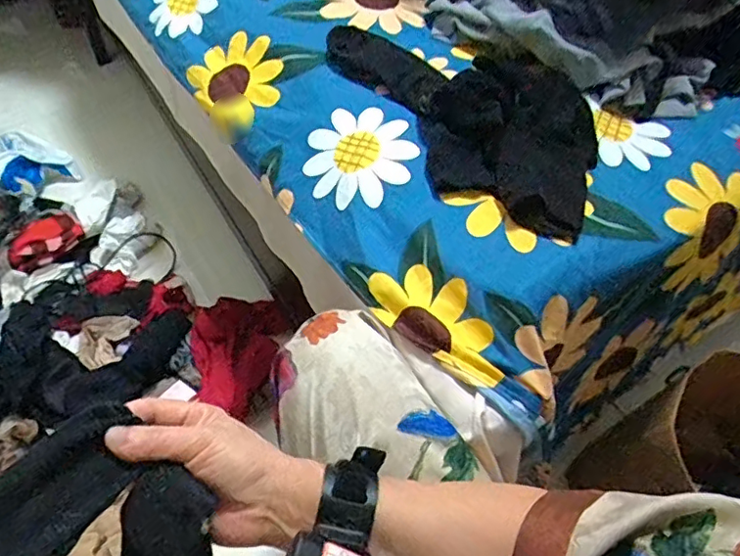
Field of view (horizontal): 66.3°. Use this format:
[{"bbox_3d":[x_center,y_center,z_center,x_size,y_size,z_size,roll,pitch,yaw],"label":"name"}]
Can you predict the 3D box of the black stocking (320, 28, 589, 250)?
[{"bbox_3d":[0.115,-0.204,0.620,0.192,0.067,0.378,-22,59,-19],"label":"black stocking"}]

